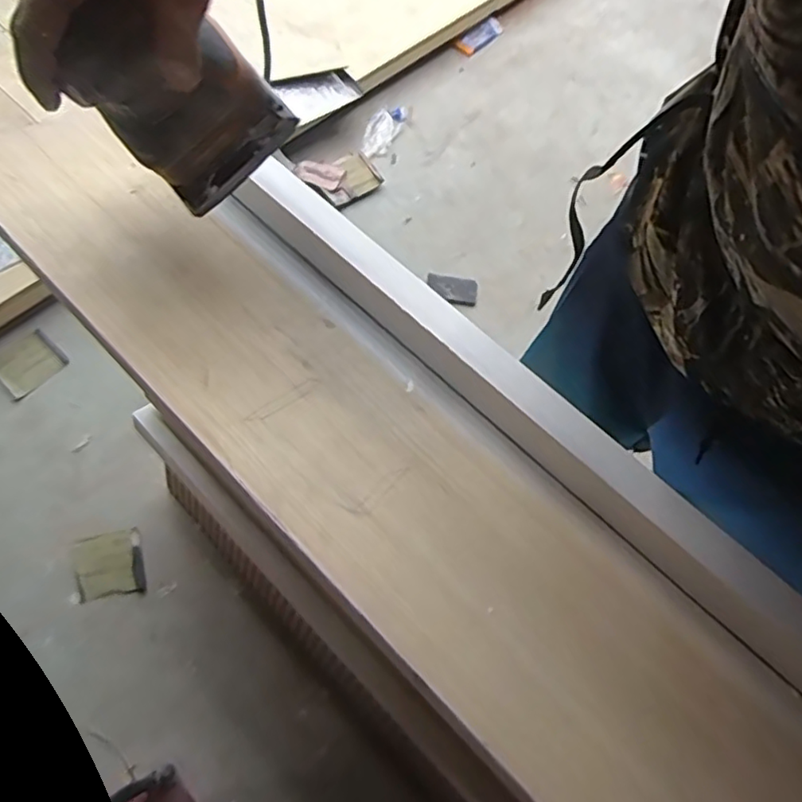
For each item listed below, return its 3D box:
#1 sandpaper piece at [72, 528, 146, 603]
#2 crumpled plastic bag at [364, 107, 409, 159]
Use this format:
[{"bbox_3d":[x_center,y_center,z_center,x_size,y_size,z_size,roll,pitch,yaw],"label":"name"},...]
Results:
[{"bbox_3d":[-0.517,0.290,1.051,0.111,0.019,0.109,-12,65,-9],"label":"sandpaper piece"},{"bbox_3d":[-0.049,-0.715,1.564,0.080,0.019,0.186,21,64,7],"label":"crumpled plastic bag"}]

